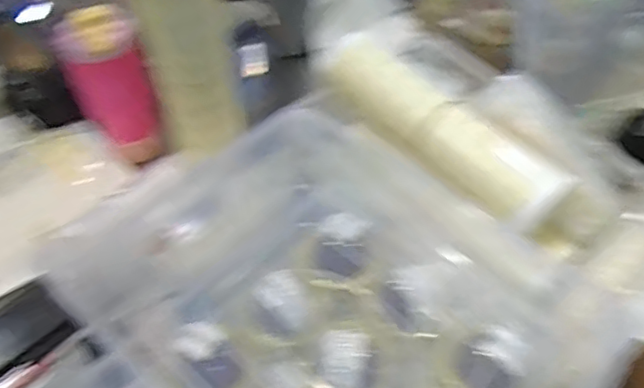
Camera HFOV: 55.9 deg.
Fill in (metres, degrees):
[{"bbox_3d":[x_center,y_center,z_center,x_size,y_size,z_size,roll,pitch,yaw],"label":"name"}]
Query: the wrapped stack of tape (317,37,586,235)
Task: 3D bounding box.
[{"bbox_3d":[0.135,-0.078,0.746,0.331,0.079,0.096,37,59,12],"label":"wrapped stack of tape"}]

